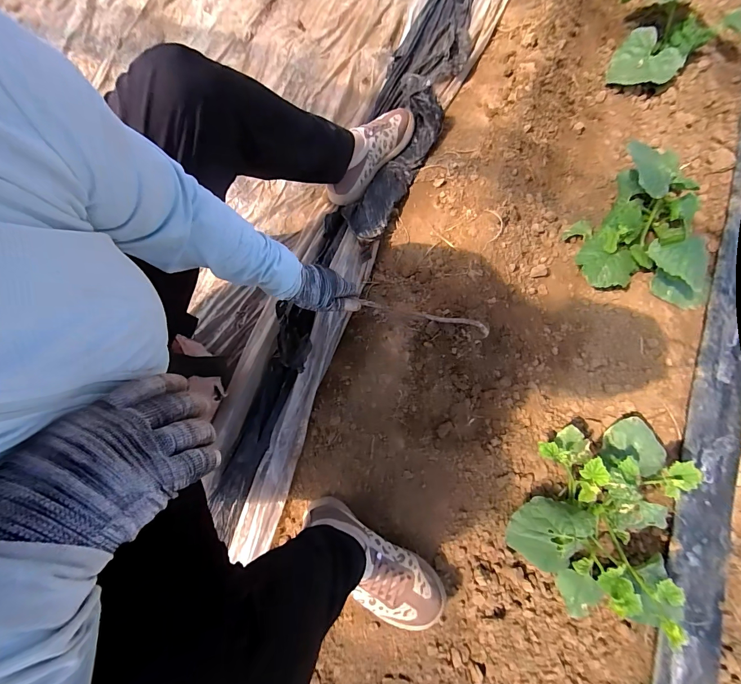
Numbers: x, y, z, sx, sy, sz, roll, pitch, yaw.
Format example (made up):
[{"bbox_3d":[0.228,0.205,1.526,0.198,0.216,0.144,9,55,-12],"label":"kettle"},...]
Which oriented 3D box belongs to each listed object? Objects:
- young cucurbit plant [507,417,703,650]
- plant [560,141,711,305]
[{"bbox_3d":[0.361,0.260,0.549,0.226,0.140,0.317,24,79,6],"label":"young cucurbit plant"},{"bbox_3d":[0.508,-0.209,0.649,0.219,0.142,0.264,-4,78,1],"label":"plant"}]

